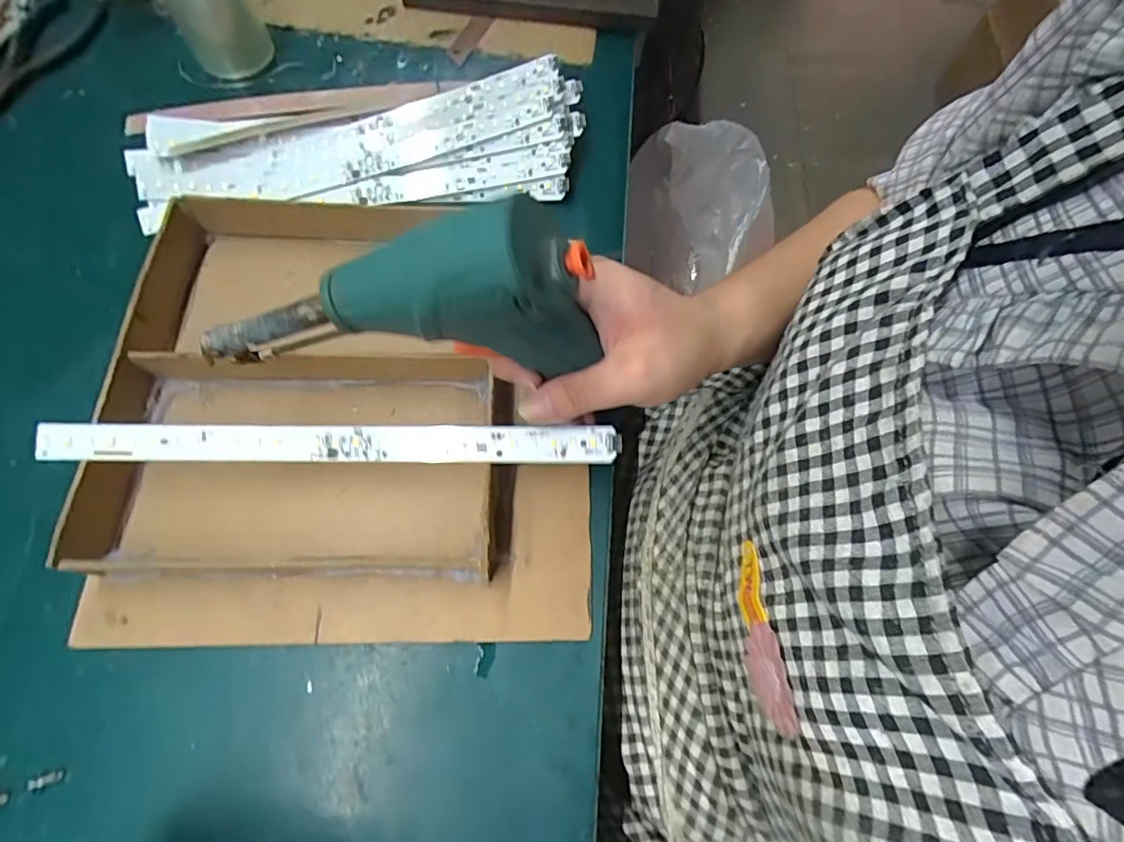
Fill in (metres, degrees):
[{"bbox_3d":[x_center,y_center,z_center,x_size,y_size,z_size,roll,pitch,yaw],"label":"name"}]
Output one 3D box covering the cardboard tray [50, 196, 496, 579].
[{"bbox_3d":[-0.141,-0.028,0.314,0.208,0.032,0.218,2,67,-4],"label":"cardboard tray"}]

